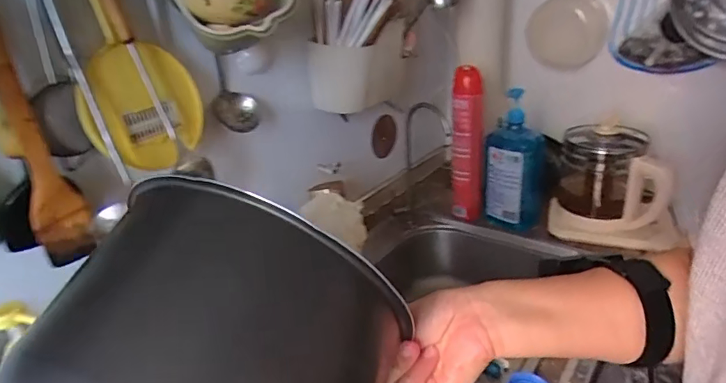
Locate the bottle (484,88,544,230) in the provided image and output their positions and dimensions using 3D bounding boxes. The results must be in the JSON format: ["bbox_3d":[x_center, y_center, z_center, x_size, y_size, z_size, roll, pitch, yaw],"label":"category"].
[{"bbox_3d":[0.315,-0.054,0.993,0.117,0.298,0.090,3,25,17],"label":"bottle"}]

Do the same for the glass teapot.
[{"bbox_3d":[0.496,-0.018,0.952,0.203,0.215,0.152,3,25,16],"label":"glass teapot"}]

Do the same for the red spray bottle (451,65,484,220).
[{"bbox_3d":[0.222,-0.095,1.008,0.059,0.319,0.056,6,26,21],"label":"red spray bottle"}]

